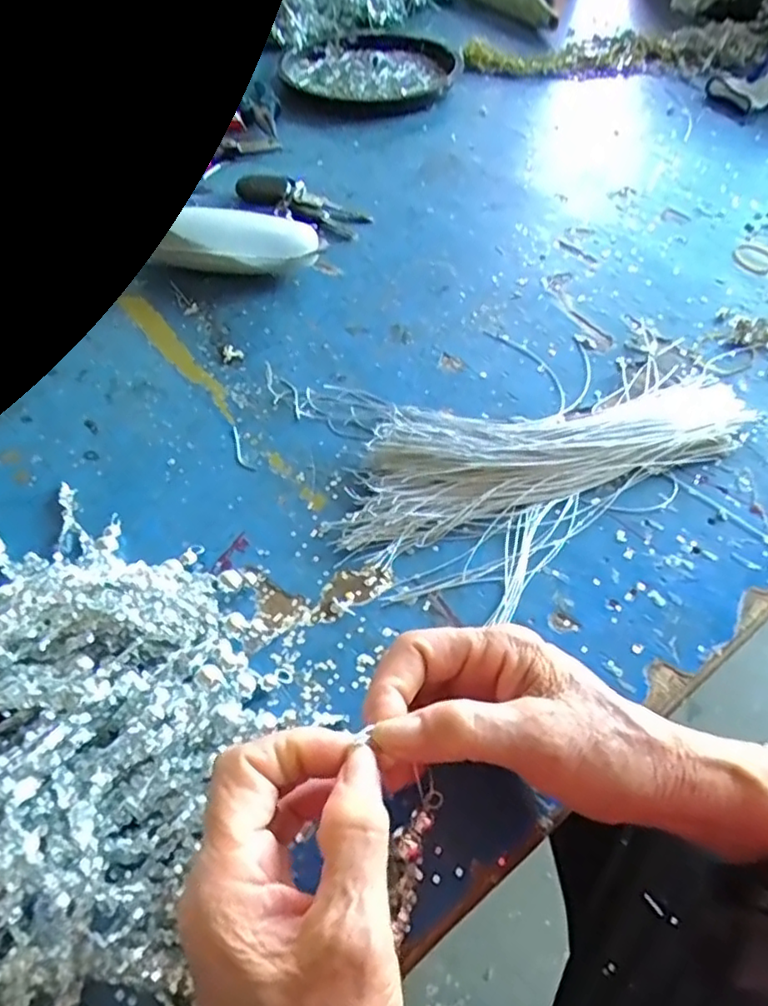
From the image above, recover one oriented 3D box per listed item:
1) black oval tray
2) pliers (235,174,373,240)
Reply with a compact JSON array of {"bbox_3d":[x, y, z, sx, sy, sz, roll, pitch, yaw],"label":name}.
[{"bbox_3d":[-0.015,-0.546,0.802,0.212,0.019,0.219,1,52,0],"label":"black oval tray"},{"bbox_3d":[-0.078,-0.279,0.590,0.135,0.017,0.048,31,57,21],"label":"pliers"}]

